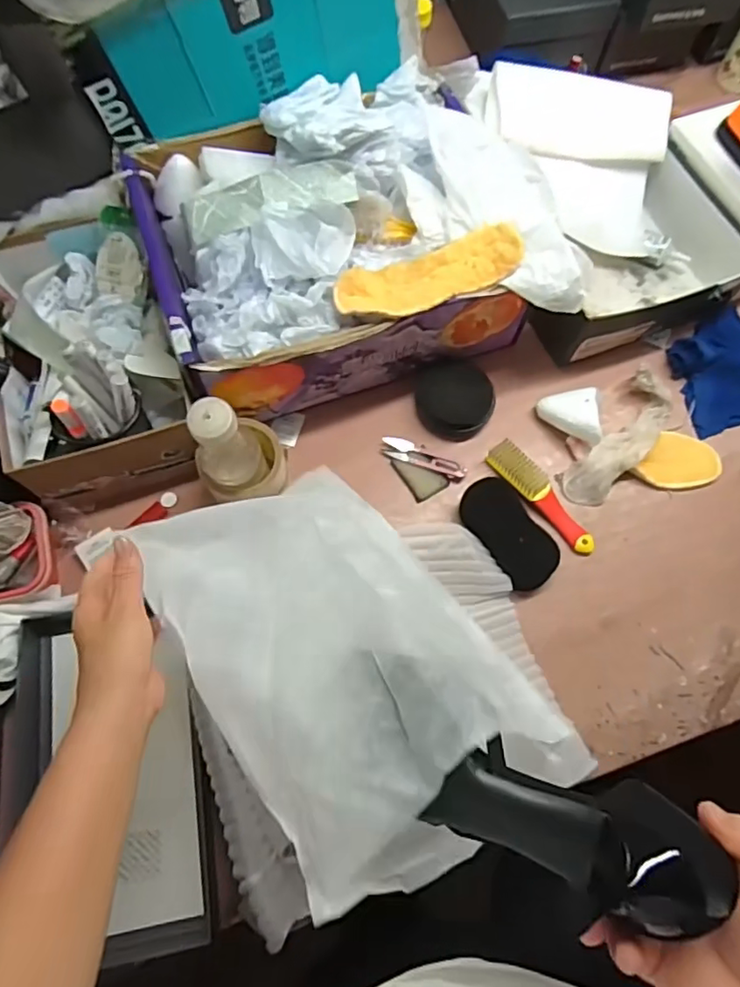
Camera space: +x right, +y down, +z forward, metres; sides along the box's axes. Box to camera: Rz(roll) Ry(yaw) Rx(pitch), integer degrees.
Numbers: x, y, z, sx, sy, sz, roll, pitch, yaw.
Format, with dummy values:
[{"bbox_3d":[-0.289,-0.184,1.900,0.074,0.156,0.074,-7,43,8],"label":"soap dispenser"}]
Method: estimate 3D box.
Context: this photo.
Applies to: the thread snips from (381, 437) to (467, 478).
[{"bbox_3d":[0.063,-0.041,0.680,0.104,0.014,0.029,23,71,6],"label":"thread snips"}]

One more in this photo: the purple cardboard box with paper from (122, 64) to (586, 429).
[{"bbox_3d":[-0.030,-0.285,0.655,0.411,0.156,0.341,-18,71,-9],"label":"purple cardboard box with paper"}]

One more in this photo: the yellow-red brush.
[{"bbox_3d":[0.195,0.005,0.655,0.033,0.020,0.156,-36,75,-14],"label":"yellow-red brush"}]

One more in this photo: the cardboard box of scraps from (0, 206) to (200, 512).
[{"bbox_3d":[-0.312,-0.165,0.631,0.181,0.134,0.314,-18,71,-9],"label":"cardboard box of scraps"}]

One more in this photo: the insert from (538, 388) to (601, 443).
[{"bbox_3d":[0.247,-0.101,0.687,0.081,0.032,0.052,36,72,11],"label":"insert"}]

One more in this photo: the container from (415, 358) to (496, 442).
[{"bbox_3d":[0.102,-0.114,0.693,0.087,0.028,0.096,-33,74,-13],"label":"container"}]

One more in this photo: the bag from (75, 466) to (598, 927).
[{"bbox_3d":[-0.046,0.106,0.429,0.217,0.086,0.359,-35,47,-8],"label":"bag"}]

